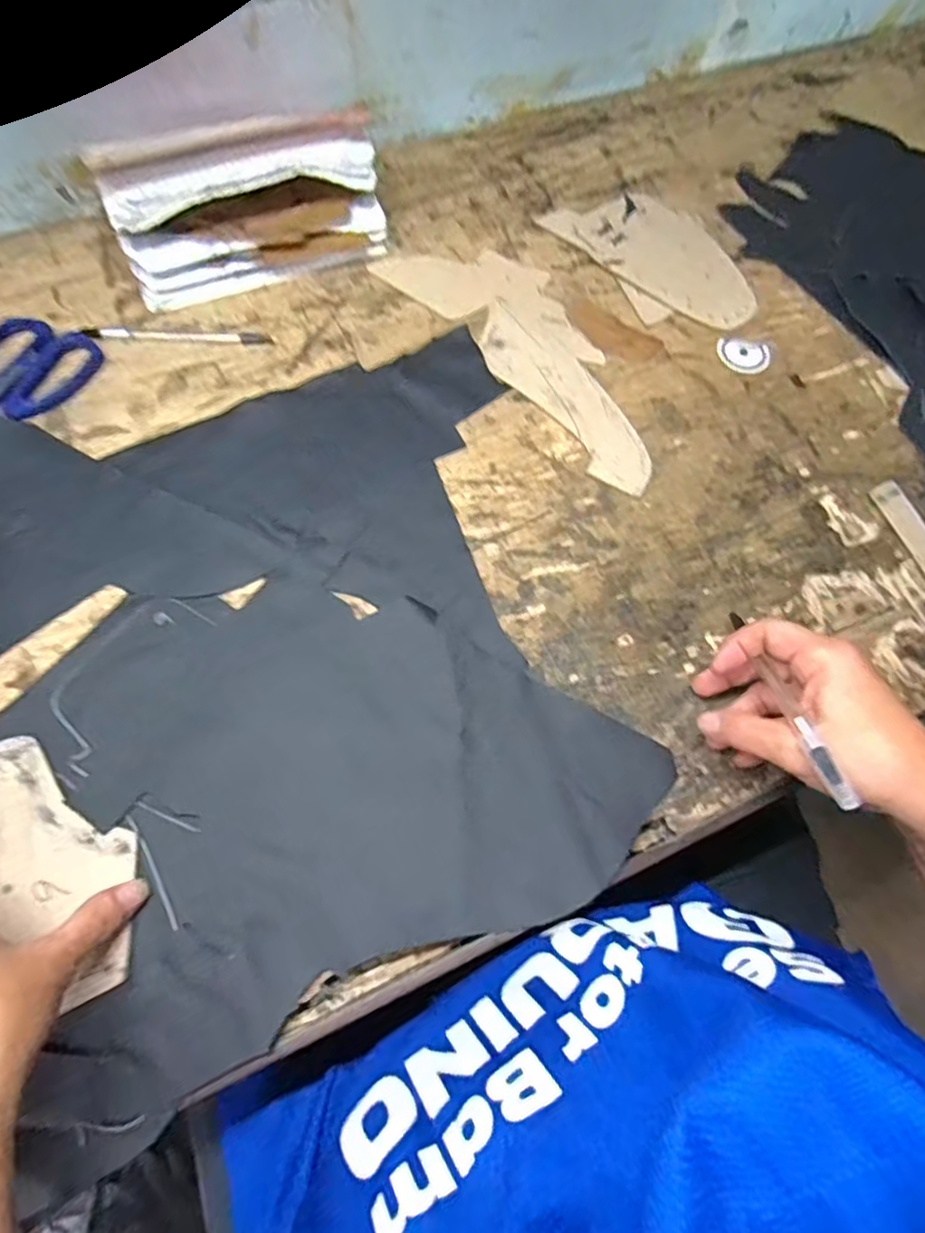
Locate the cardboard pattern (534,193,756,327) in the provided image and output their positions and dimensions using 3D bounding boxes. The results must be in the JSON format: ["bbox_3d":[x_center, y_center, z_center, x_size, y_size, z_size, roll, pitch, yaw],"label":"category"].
[{"bbox_3d":[0.168,-0.306,0.547,0.180,0.004,0.103,43,71,15],"label":"cardboard pattern"}]

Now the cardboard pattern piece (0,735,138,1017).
[{"bbox_3d":[-0.208,0.121,0.328,0.066,0.010,0.141,-39,72,-18],"label":"cardboard pattern piece"}]

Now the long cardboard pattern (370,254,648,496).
[{"bbox_3d":[0.058,-0.209,0.500,0.097,0.004,0.274,-36,73,-17],"label":"long cardboard pattern"}]

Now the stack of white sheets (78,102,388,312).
[{"bbox_3d":[-0.162,-0.314,0.495,0.197,0.078,0.086,-19,69,-11],"label":"stack of white sheets"}]

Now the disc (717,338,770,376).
[{"bbox_3d":[0.219,-0.204,0.508,0.039,0.004,0.039,1,66,-2],"label":"disc"}]

